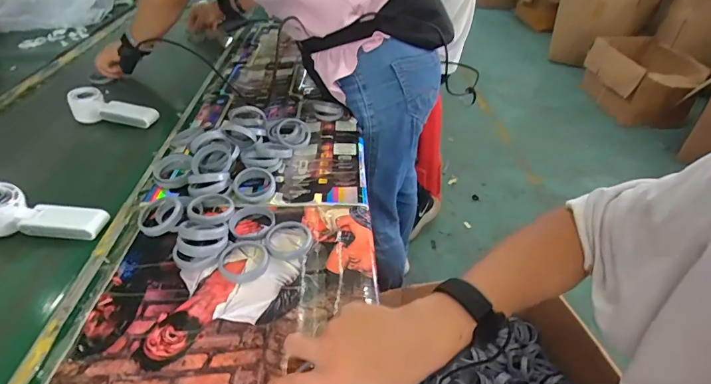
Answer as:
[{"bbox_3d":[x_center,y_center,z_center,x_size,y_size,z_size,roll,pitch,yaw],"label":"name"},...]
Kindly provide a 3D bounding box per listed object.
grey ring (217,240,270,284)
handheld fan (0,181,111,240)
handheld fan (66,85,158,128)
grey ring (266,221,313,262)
[{"bbox_3d":[-0.136,0.083,0.482,0.059,0.006,0.061,0,39,0],"label":"grey ring"},{"bbox_3d":[-0.420,0.024,0.524,0.153,0.047,0.053,5,39,6],"label":"handheld fan"},{"bbox_3d":[-0.467,-0.158,0.775,0.172,0.066,0.045,6,39,7],"label":"handheld fan"},{"bbox_3d":[-0.086,0.061,0.509,0.059,0.011,0.059,0,39,0],"label":"grey ring"}]

